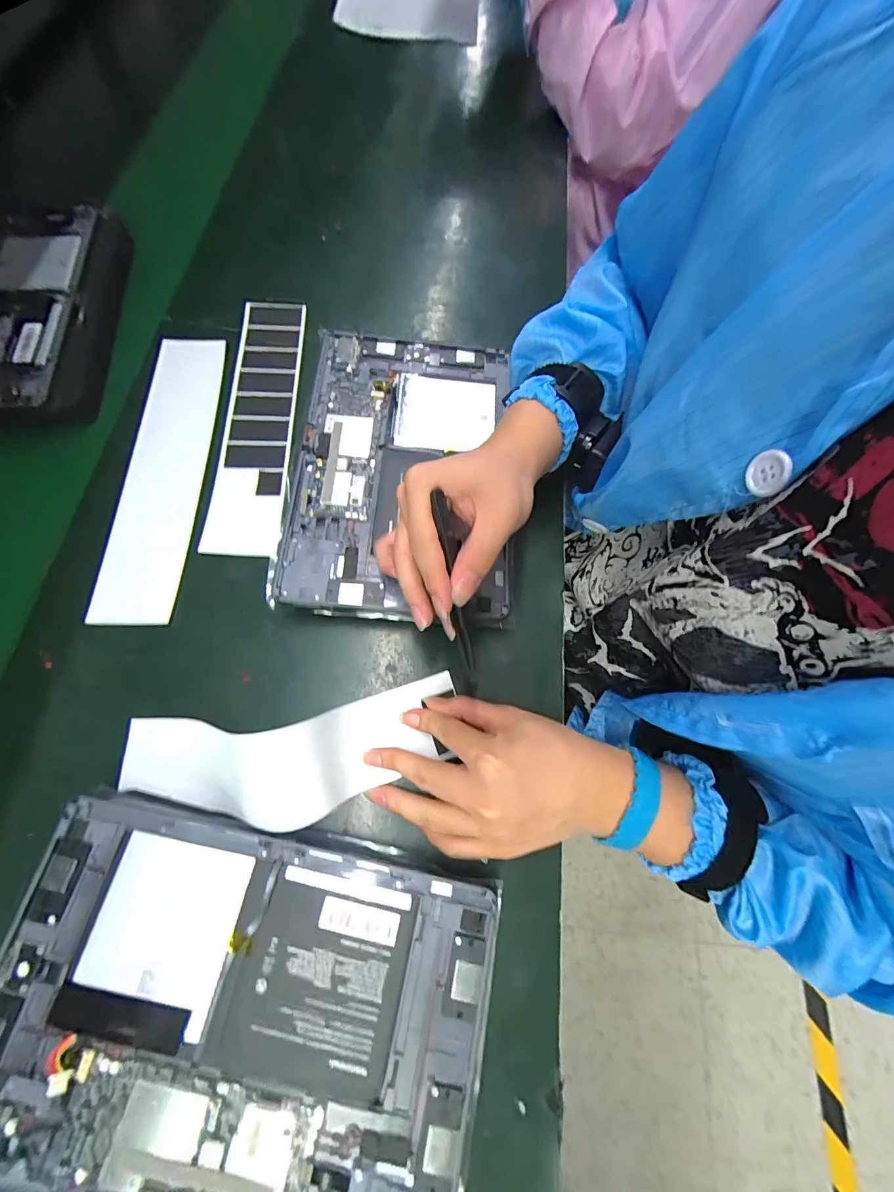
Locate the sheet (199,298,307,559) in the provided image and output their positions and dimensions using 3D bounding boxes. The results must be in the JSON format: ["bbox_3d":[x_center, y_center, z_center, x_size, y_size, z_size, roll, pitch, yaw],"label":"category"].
[{"bbox_3d":[-0.163,-0.157,0.369,0.052,0.007,0.262,2,71,-6],"label":"sheet"}]

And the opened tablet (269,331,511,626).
[{"bbox_3d":[-0.036,-0.106,0.342,0.169,0.028,0.256,3,70,-1],"label":"opened tablet"}]

